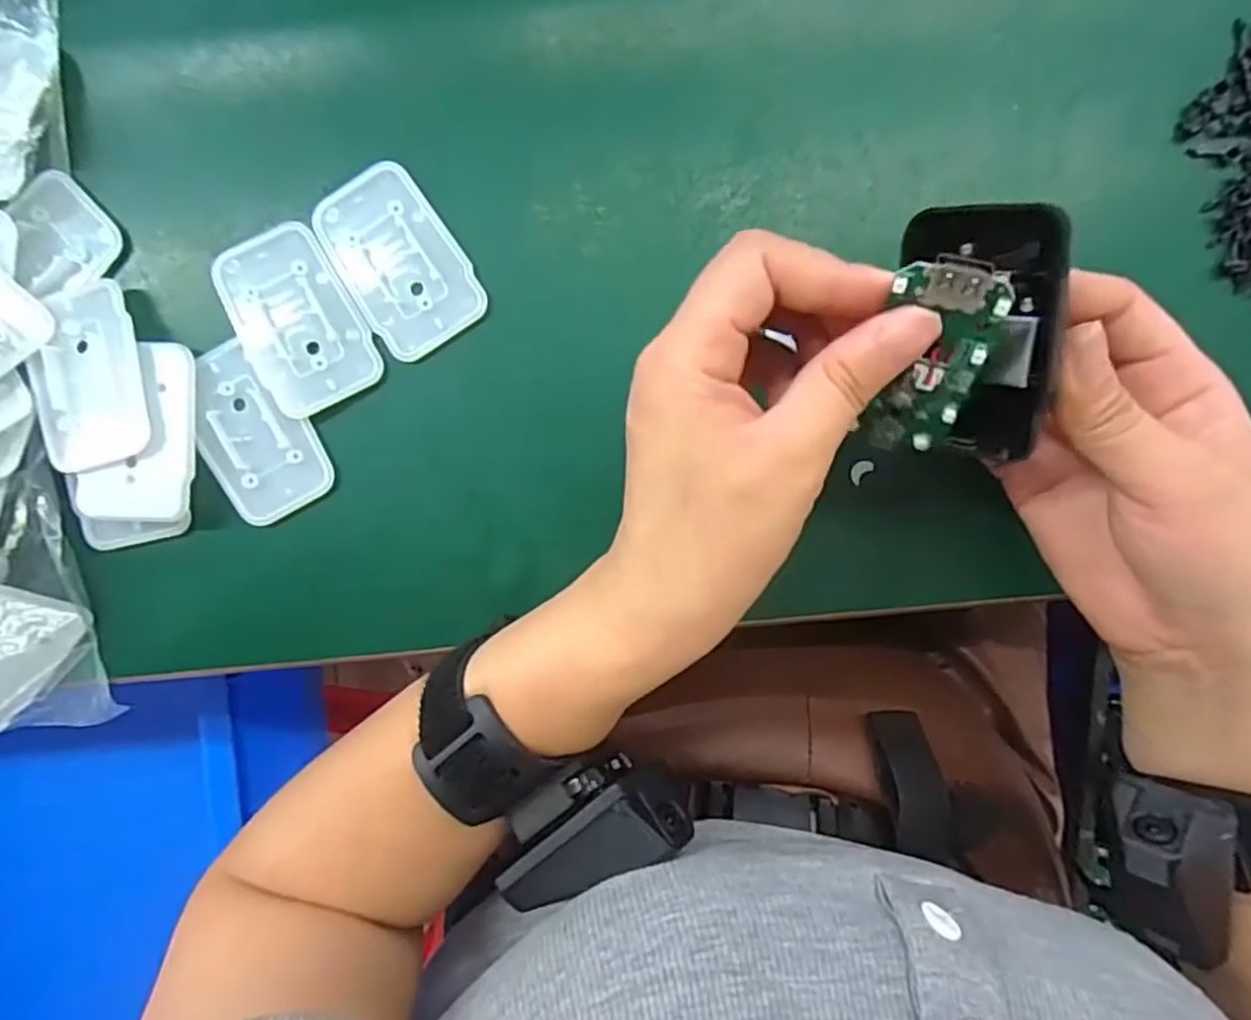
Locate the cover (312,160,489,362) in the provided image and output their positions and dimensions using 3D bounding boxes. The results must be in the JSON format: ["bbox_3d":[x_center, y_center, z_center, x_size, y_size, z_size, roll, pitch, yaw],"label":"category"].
[{"bbox_3d":[-0.087,-0.096,0.265,0.043,0.004,0.068,-33,92,3],"label":"cover"}]

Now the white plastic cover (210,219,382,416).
[{"bbox_3d":[-0.127,-0.073,0.264,0.045,0.006,0.069,-28,92,3],"label":"white plastic cover"}]

